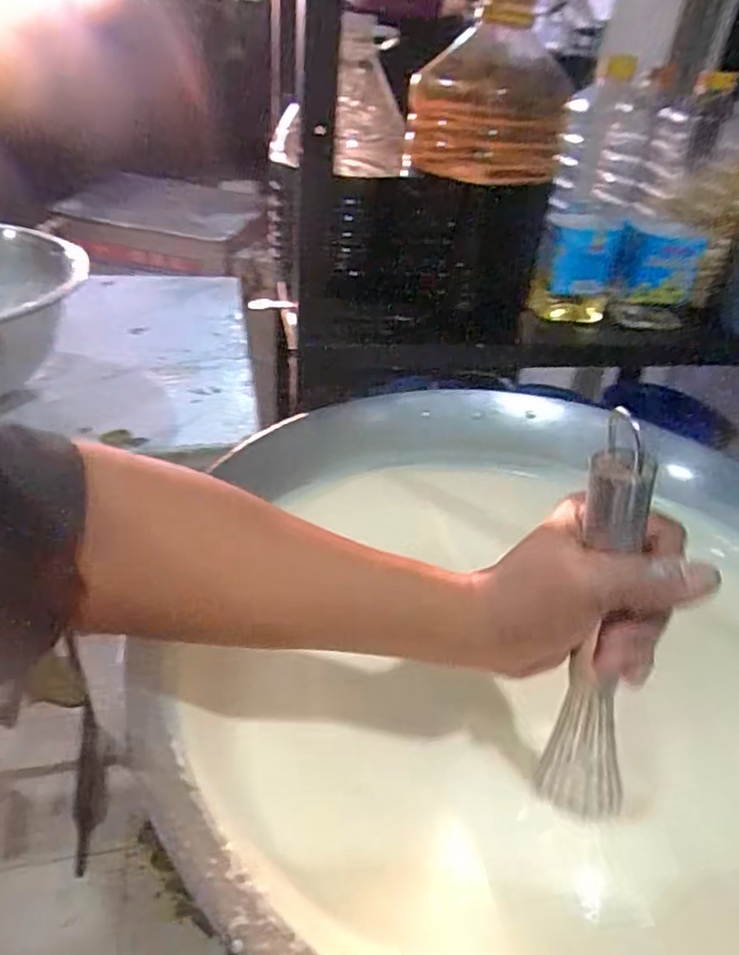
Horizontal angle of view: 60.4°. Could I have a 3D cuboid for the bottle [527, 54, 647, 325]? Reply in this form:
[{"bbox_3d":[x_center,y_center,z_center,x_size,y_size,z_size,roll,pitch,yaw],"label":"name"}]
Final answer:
[{"bbox_3d":[0.252,-0.305,0.717,0.090,0.256,0.078,16,36,13],"label":"bottle"}]

